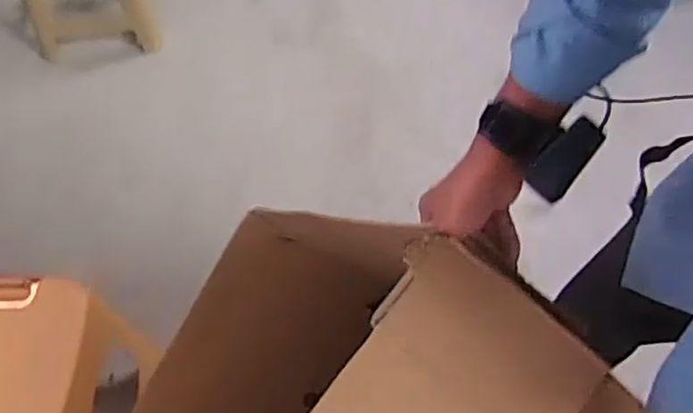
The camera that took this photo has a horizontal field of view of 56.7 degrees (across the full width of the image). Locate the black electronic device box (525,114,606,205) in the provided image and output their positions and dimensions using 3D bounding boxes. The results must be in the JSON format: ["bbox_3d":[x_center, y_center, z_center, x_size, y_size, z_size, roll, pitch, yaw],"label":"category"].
[{"bbox_3d":[0.173,-0.038,0.508,0.030,0.012,0.066,41,101,20],"label":"black electronic device box"}]

